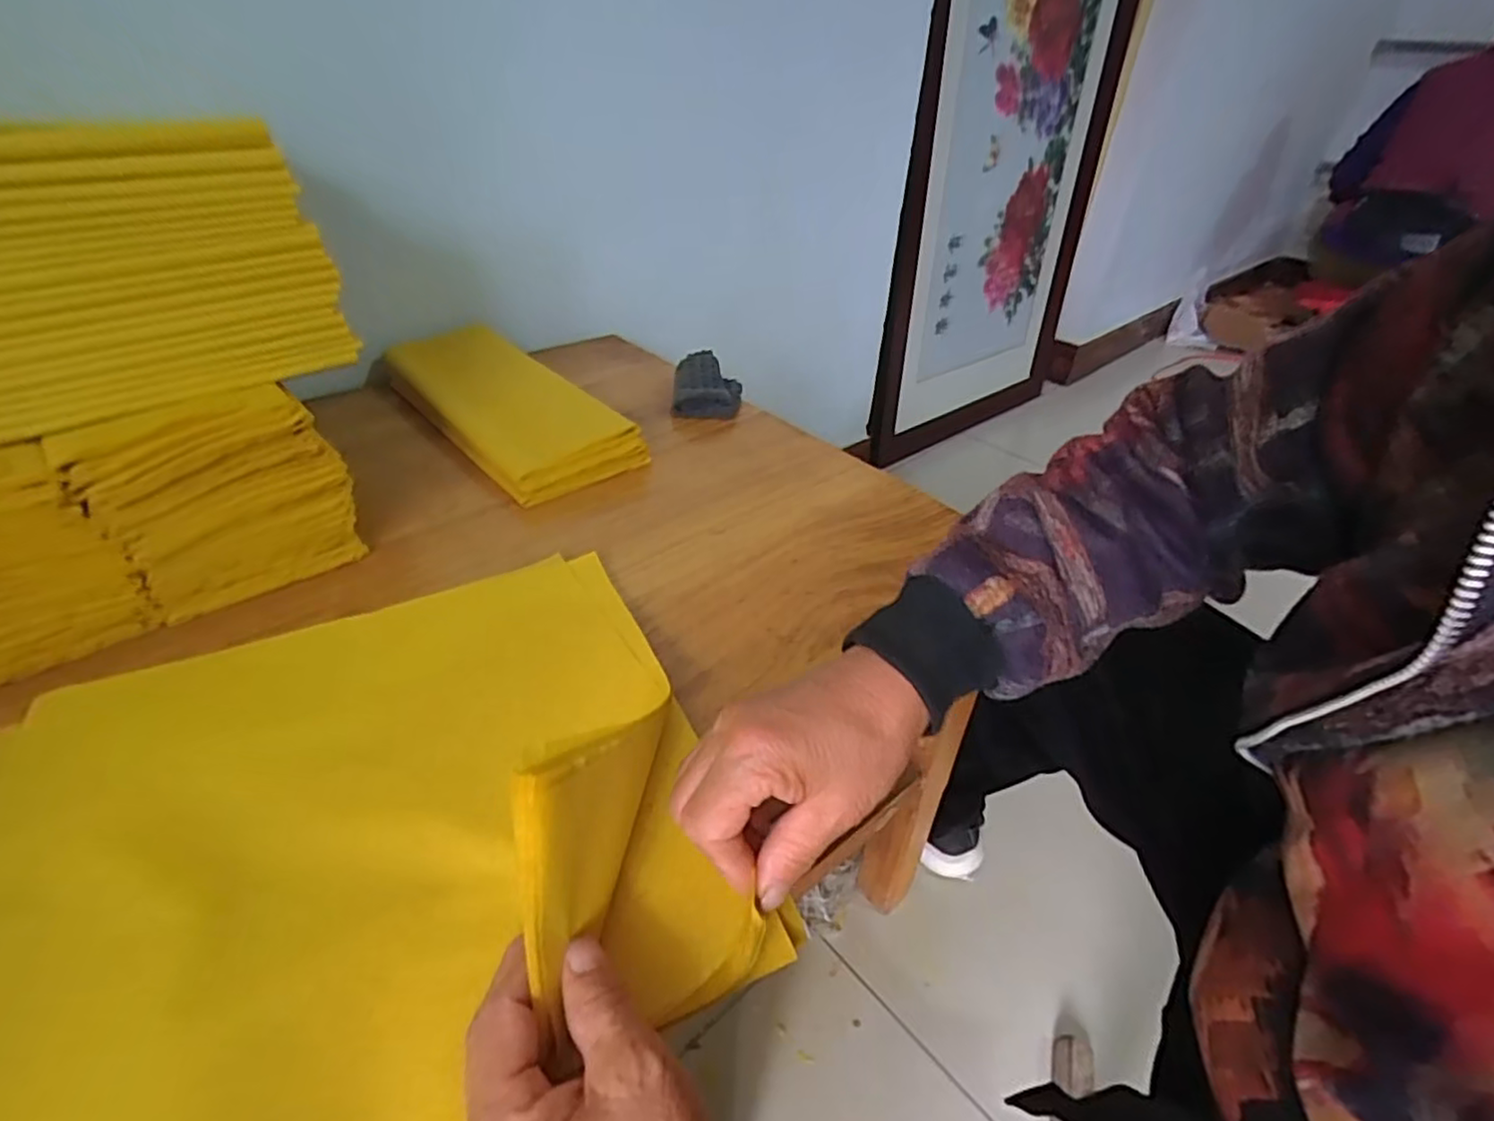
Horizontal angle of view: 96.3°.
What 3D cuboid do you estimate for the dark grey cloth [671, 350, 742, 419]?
[{"bbox_3d":[-0.042,-0.189,0.723,0.068,0.037,0.108,3,37,0],"label":"dark grey cloth"}]

